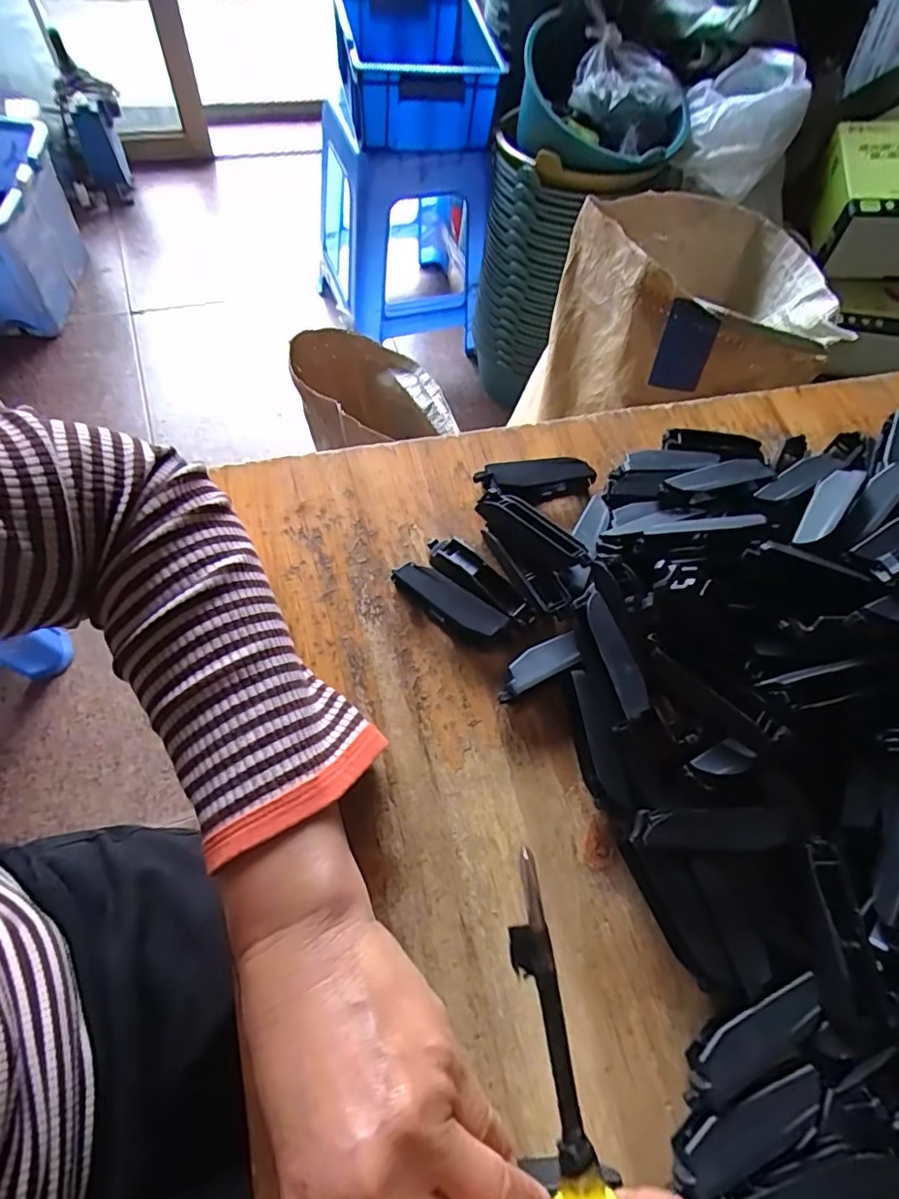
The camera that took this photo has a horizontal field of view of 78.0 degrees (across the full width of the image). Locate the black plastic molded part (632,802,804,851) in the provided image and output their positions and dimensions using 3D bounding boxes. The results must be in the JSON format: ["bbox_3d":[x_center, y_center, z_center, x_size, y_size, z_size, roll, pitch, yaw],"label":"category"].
[{"bbox_3d":[0.119,0.103,0.248,0.073,0.006,0.018,-2,77,-2],"label":"black plastic molded part"}]

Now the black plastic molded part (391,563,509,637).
[{"bbox_3d":[0.000,0.001,0.306,0.065,0.015,0.020,32,71,13],"label":"black plastic molded part"}]

